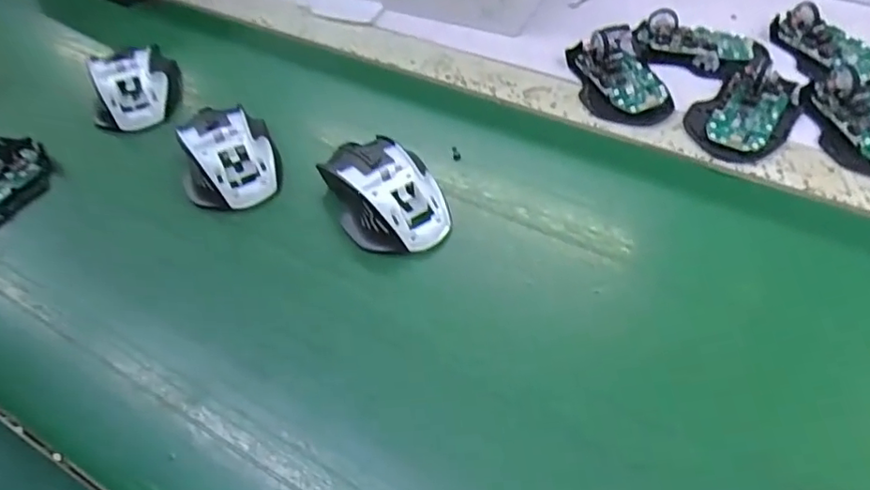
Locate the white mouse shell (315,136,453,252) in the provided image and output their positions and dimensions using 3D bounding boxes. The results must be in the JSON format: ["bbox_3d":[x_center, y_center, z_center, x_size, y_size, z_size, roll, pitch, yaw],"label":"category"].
[{"bbox_3d":[-0.040,-0.042,0.435,0.071,0.036,0.112,-29,54,-18],"label":"white mouse shell"}]

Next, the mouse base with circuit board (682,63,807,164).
[{"bbox_3d":[0.251,-0.112,0.481,0.069,0.021,0.110,31,59,26],"label":"mouse base with circuit board"}]

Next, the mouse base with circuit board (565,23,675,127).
[{"bbox_3d":[0.160,-0.152,0.522,0.070,0.022,0.126,-10,50,-4],"label":"mouse base with circuit board"}]

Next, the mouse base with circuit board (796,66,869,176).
[{"bbox_3d":[0.333,-0.097,0.460,0.063,0.026,0.101,-5,50,0],"label":"mouse base with circuit board"}]

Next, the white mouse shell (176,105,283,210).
[{"bbox_3d":[-0.161,-0.069,0.465,0.076,0.035,0.088,-17,51,-10],"label":"white mouse shell"}]

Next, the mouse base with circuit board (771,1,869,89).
[{"bbox_3d":[0.348,-0.181,0.526,0.065,0.023,0.107,-24,53,-15],"label":"mouse base with circuit board"}]

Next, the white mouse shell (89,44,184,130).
[{"bbox_3d":[-0.271,-0.143,0.537,0.076,0.035,0.094,-20,52,-12],"label":"white mouse shell"}]

